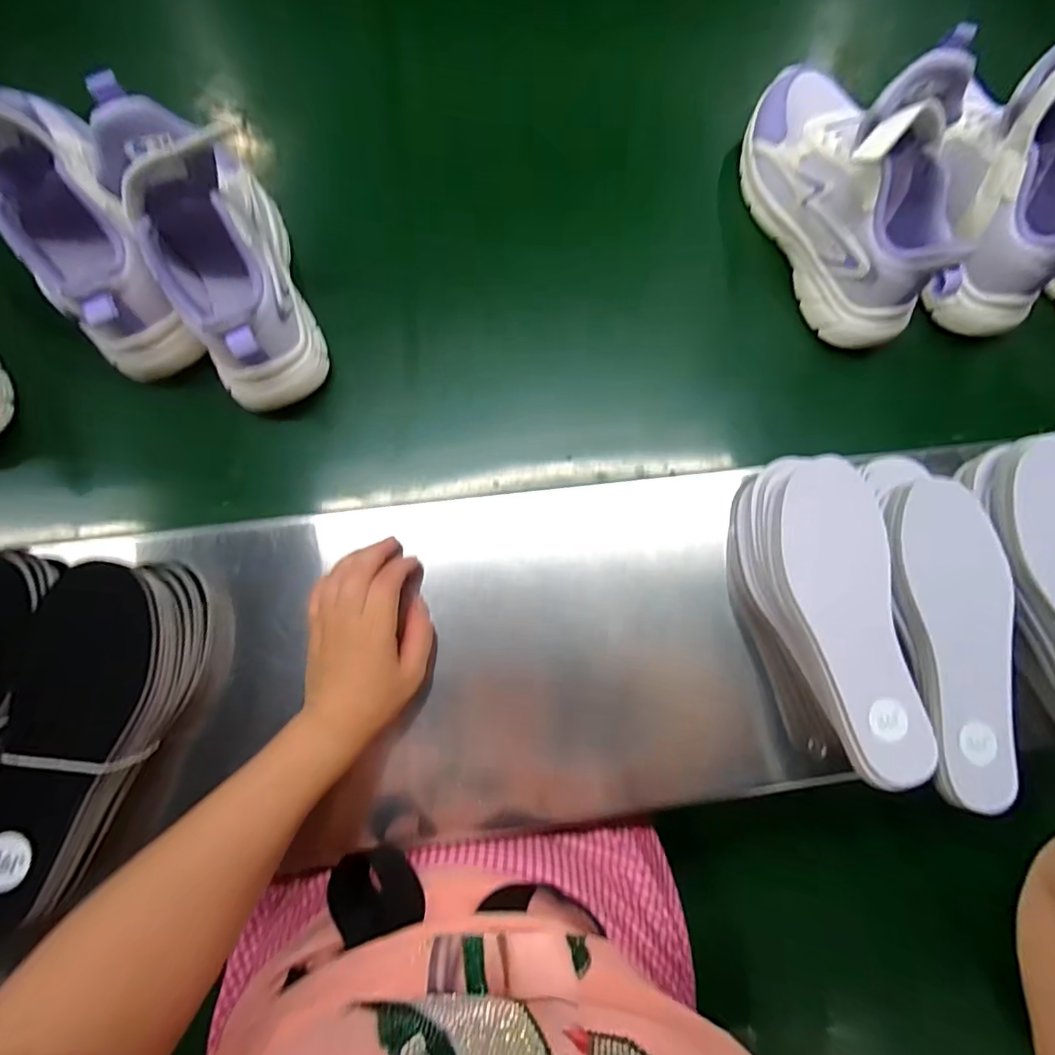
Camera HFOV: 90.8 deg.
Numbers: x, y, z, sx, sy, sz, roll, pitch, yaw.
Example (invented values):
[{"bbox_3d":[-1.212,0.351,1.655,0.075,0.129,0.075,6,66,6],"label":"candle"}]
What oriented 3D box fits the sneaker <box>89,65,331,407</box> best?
[{"bbox_3d":[-0.214,-0.192,0.359,0.075,0.127,0.187,-21,84,-7],"label":"sneaker"}]

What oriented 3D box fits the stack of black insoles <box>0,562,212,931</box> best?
[{"bbox_3d":[-0.269,0.126,0.329,0.081,0.069,0.206,8,82,-3],"label":"stack of black insoles"}]

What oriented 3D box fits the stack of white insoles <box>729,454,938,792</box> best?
[{"bbox_3d":[0.216,0.059,0.370,0.083,0.046,0.216,-19,84,-6],"label":"stack of white insoles"}]

